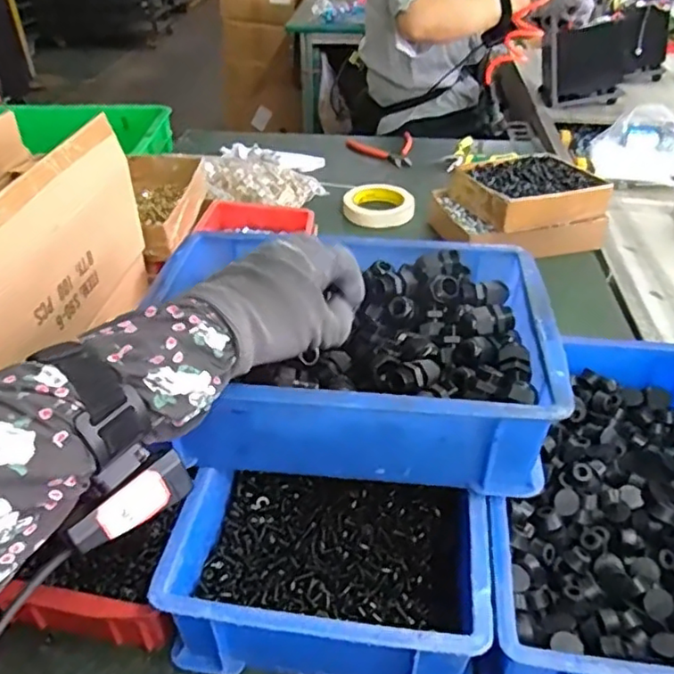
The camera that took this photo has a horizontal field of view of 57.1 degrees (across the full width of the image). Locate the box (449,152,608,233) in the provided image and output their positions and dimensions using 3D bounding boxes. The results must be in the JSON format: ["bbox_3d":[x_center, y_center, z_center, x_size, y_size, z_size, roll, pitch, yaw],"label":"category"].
[{"bbox_3d":[0.254,-0.201,0.842,0.186,0.051,0.146,-16,41,-19],"label":"box"}]

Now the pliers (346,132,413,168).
[{"bbox_3d":[0.082,-0.339,1.129,0.122,0.024,0.133,-1,40,-3],"label":"pliers"}]

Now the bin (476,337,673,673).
[{"bbox_3d":[0.207,0.117,0.465,0.198,0.079,0.308,5,38,6],"label":"bin"}]

